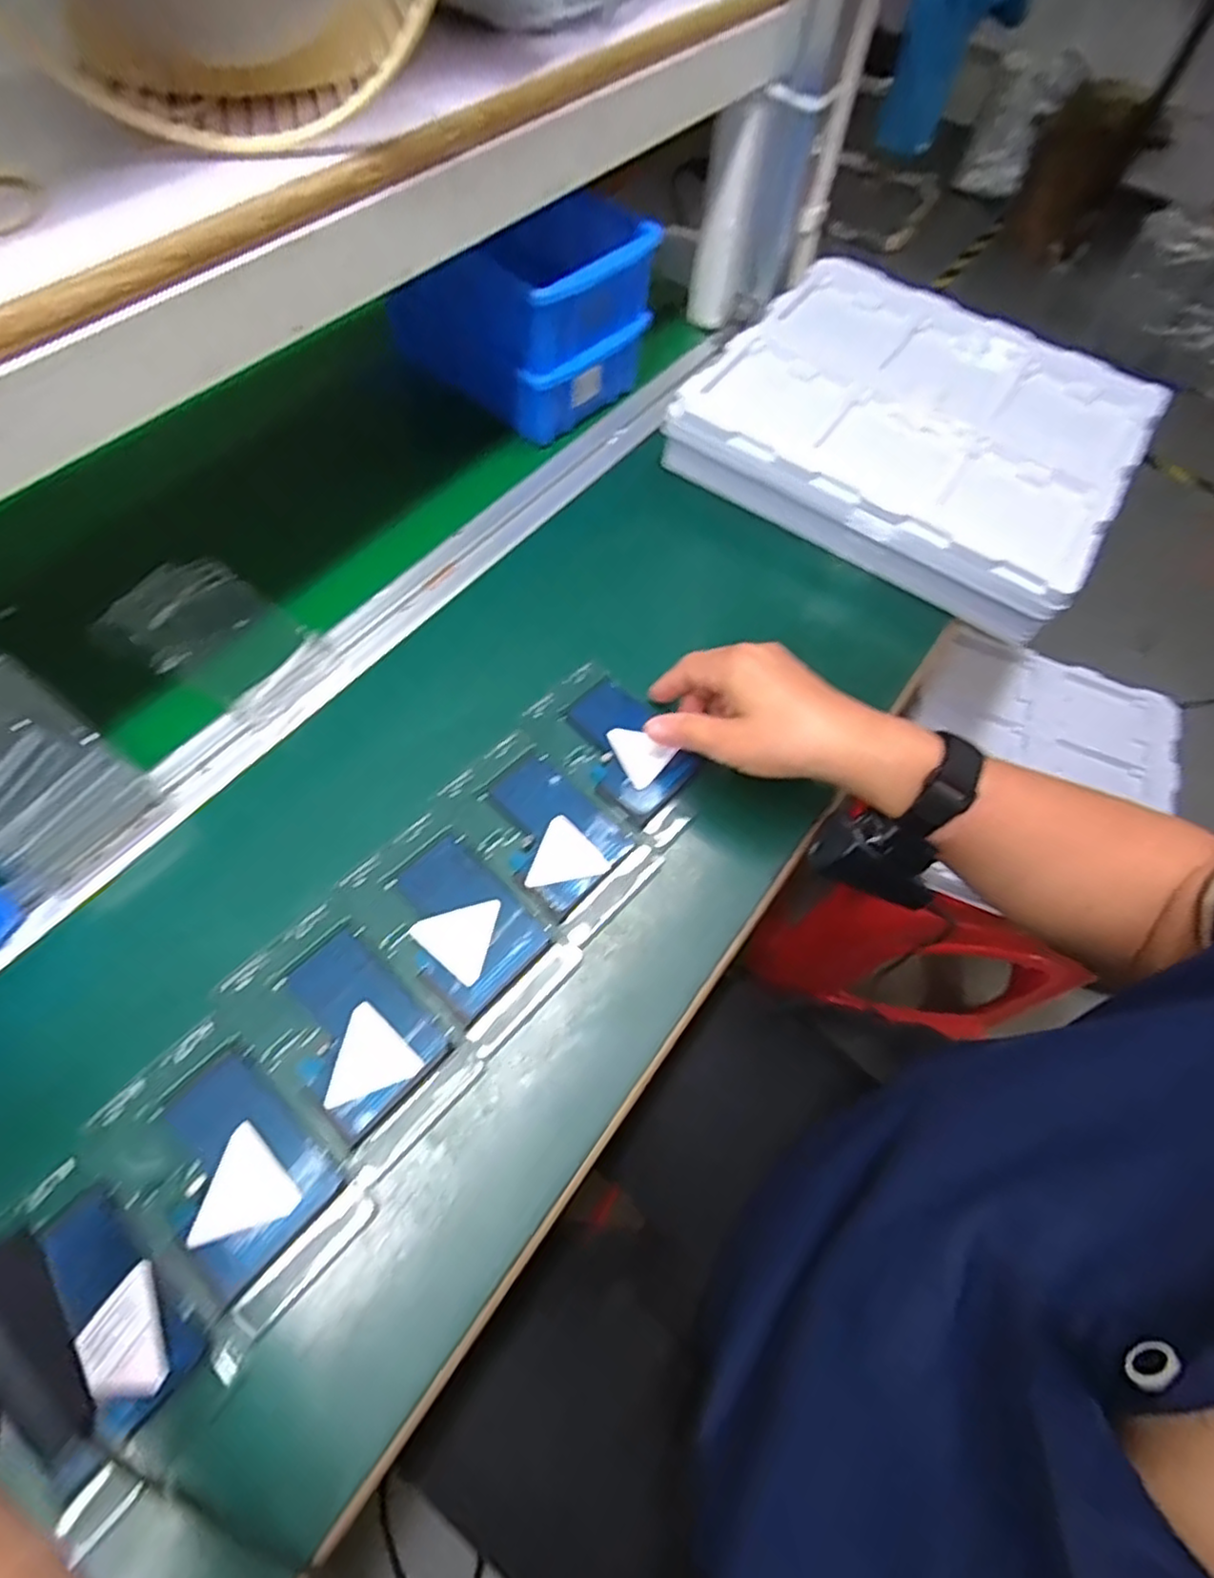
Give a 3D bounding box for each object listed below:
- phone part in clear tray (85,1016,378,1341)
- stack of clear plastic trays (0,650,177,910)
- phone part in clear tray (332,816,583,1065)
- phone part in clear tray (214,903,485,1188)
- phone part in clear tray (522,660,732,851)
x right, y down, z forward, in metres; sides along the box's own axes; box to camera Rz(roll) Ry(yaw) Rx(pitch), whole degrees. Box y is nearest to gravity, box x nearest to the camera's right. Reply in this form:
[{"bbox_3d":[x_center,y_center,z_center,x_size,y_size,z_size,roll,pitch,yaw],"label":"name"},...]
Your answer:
[{"bbox_3d":[-0.175,0.177,0.319,0.125,0.016,0.071,40,67,16],"label":"phone part in clear tray"},{"bbox_3d":[-0.340,-0.012,0.380,0.143,0.068,0.095,31,65,12],"label":"stack of clear plastic trays"},{"bbox_3d":[-0.082,0.074,0.372,0.124,0.005,0.071,41,67,16],"label":"phone part in clear tray"},{"bbox_3d":[-0.131,0.122,0.342,0.123,0.008,0.075,40,67,16],"label":"phone part in clear tray"},{"bbox_3d":[0.012,-0.026,0.432,0.125,0.011,0.071,42,68,17],"label":"phone part in clear tray"}]

